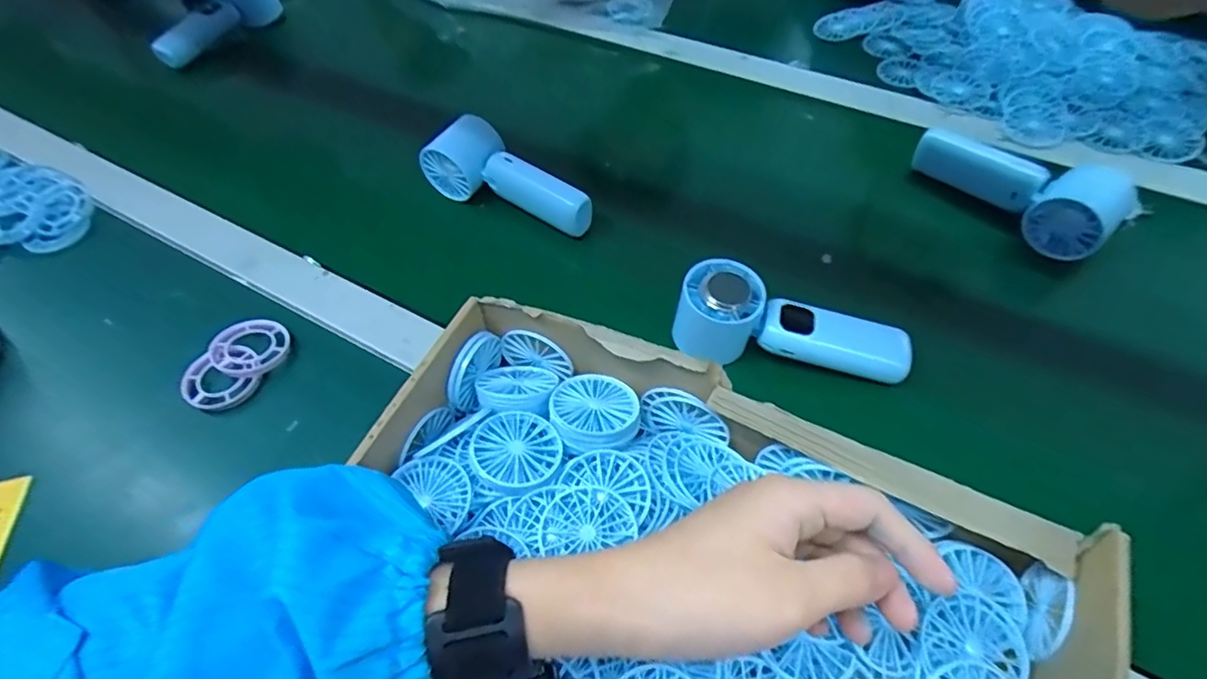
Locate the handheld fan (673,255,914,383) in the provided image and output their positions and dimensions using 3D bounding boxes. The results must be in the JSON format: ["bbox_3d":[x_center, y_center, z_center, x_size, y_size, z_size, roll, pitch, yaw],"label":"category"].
[{"bbox_3d":[0.131,-0.012,0.421,0.156,0.049,0.052,10,57,9],"label":"handheld fan"}]

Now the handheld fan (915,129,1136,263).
[{"bbox_3d":[0.337,-0.131,0.500,0.053,0.043,0.154,-36,62,-21],"label":"handheld fan"}]

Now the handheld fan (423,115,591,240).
[{"bbox_3d":[-0.078,-0.139,0.531,0.154,0.054,0.052,25,60,18],"label":"handheld fan"}]

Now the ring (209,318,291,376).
[{"bbox_3d":[-0.256,0.006,0.446,0.049,0.018,0.042,-38,63,-22],"label":"ring"}]

